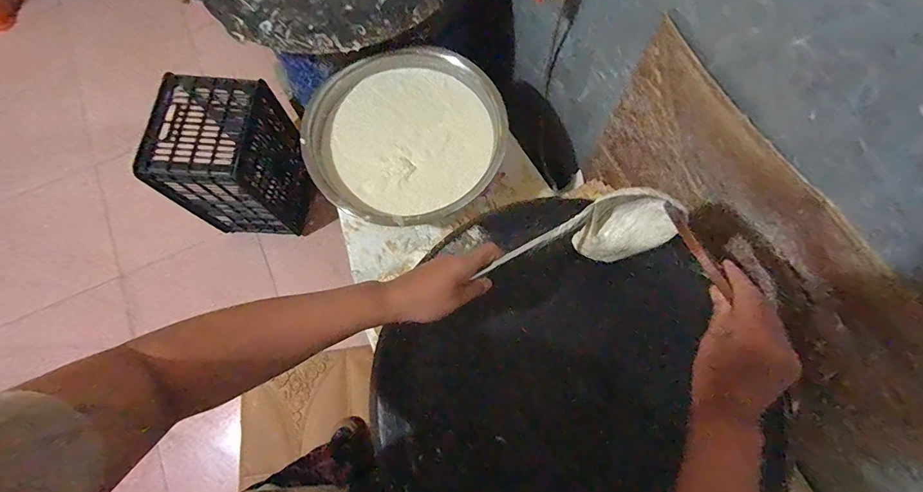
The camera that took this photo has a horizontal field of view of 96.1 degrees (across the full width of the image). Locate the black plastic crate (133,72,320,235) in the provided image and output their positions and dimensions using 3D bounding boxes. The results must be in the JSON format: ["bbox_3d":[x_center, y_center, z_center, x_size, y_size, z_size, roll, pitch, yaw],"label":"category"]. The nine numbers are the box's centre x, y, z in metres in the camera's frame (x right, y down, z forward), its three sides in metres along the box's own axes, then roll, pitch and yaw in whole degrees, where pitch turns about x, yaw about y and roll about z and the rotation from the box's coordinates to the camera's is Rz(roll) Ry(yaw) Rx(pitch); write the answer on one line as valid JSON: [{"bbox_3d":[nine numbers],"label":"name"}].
[{"bbox_3d":[-0.707,-0.266,1.386,0.347,0.496,0.327,0,73,1],"label":"black plastic crate"}]

